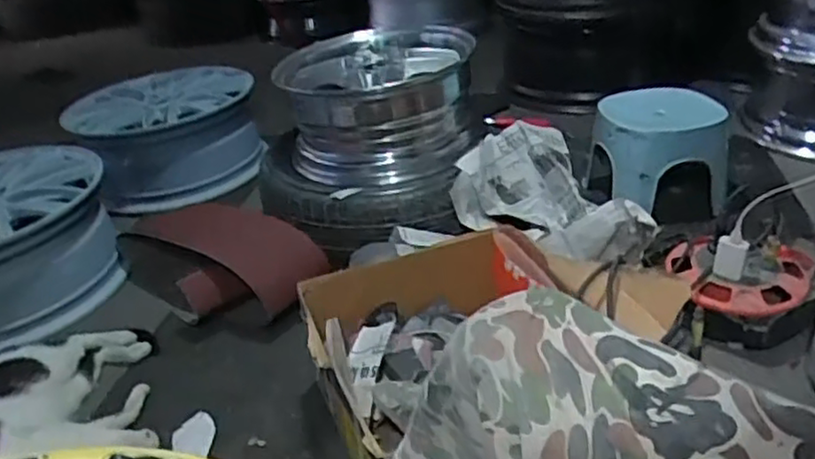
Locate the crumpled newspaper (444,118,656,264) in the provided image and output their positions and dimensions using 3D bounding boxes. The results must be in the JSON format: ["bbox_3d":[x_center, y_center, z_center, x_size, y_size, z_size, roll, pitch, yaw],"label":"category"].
[{"bbox_3d":[0.236,-0.077,1.274,0.262,0.101,0.349,-16,31,-18],"label":"crumpled newspaper"}]

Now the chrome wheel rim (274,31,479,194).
[{"bbox_3d":[-0.086,-0.233,1.418,0.438,0.226,0.456,1,30,12],"label":"chrome wheel rim"}]

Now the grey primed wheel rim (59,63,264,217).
[{"bbox_3d":[-0.645,-0.256,1.822,0.451,0.252,0.429,-16,31,-19],"label":"grey primed wheel rim"}]

